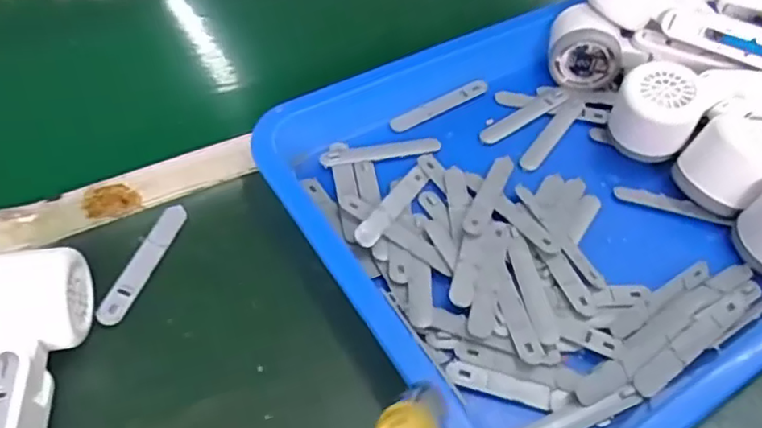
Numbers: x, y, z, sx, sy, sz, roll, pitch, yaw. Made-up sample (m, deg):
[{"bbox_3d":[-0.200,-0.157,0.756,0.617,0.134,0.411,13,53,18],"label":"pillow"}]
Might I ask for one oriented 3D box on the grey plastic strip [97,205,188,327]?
[{"bbox_3d":[-0.154,0.031,0.402,0.016,0.004,0.094,14,51,8],"label":"grey plastic strip"}]

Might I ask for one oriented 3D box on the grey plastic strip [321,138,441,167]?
[{"bbox_3d":[0.000,-0.048,0.467,0.091,0.004,0.017,-8,61,-13],"label":"grey plastic strip"}]

